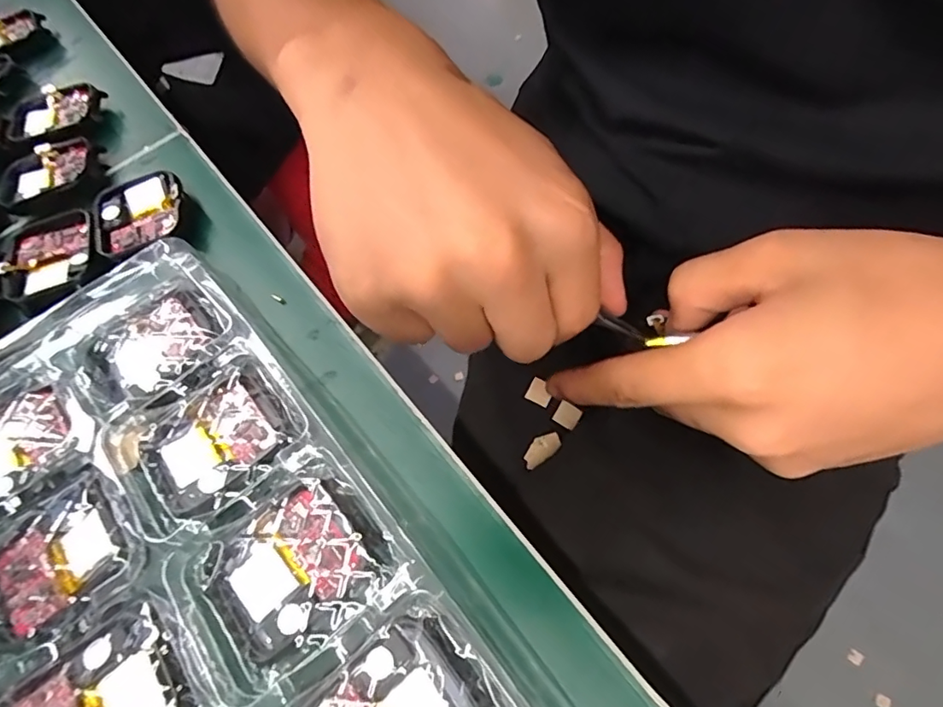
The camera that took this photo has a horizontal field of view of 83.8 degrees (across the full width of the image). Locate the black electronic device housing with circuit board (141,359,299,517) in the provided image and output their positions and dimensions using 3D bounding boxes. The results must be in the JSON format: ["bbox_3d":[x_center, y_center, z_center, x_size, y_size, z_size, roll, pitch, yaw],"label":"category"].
[{"bbox_3d":[-0.079,0.028,0.168,0.037,0.009,0.044,39,74,25],"label":"black electronic device housing with circuit board"}]

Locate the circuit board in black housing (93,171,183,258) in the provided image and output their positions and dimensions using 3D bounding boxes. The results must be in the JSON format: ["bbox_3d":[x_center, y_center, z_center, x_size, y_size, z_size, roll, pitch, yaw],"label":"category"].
[{"bbox_3d":[-0.143,-0.061,0.227,0.038,0.009,0.037,-28,61,-6],"label":"circuit board in black housing"}]

